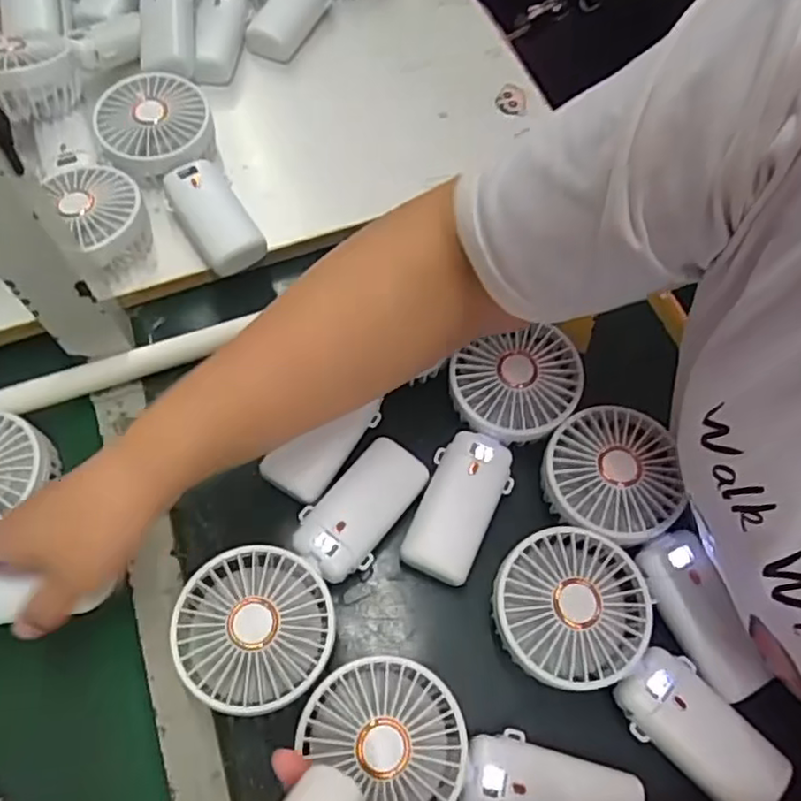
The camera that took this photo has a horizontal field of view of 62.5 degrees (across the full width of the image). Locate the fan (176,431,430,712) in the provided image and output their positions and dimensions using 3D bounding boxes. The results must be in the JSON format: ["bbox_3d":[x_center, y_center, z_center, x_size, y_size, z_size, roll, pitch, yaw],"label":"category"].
[{"bbox_3d":[-0.047,0.102,0.400,0.177,0.054,0.083,-41,73,-16],"label":"fan"}]

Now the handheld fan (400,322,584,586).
[{"bbox_3d":[0.054,0.031,0.439,0.077,0.045,0.178,27,69,10],"label":"handheld fan"}]

